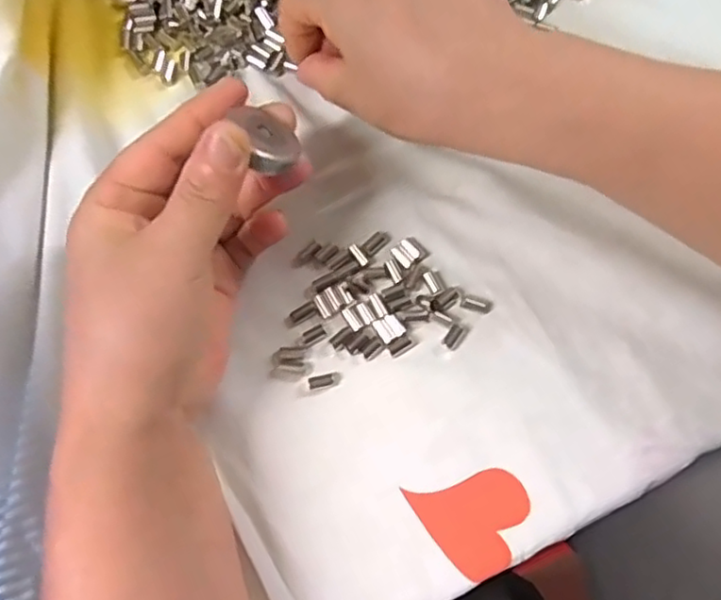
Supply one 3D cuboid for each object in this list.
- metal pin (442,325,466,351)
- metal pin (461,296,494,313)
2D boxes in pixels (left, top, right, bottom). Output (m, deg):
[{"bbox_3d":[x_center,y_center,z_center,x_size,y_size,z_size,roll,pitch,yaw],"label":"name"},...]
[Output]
[{"bbox_3d":[0.040,0.016,0.275,0.007,0.004,0.011,34,79,6],"label":"metal pin"},{"bbox_3d":[0.051,0.002,0.278,0.013,0.004,0.006,16,77,2],"label":"metal pin"}]

